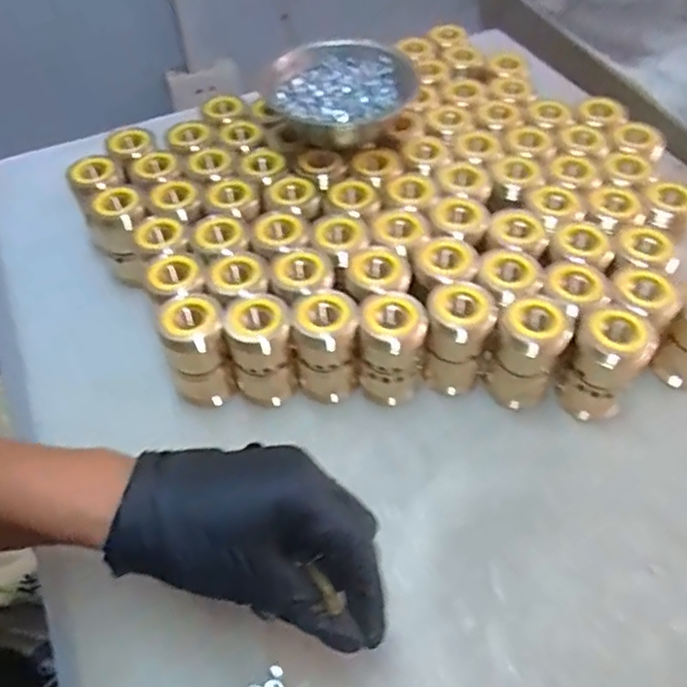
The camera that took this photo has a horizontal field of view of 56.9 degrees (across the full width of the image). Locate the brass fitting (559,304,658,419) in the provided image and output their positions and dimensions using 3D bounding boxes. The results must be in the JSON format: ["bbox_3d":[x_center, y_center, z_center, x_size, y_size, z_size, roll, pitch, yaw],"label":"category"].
[{"bbox_3d":[0.167,0.014,0.405,0.041,0.072,0.041,-1,51,2],"label":"brass fitting"}]

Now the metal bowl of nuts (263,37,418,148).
[{"bbox_3d":[0.002,-0.206,0.520,0.113,0.039,0.114,36,61,27],"label":"metal bowl of nuts"}]

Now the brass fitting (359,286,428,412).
[{"bbox_3d":[0.032,0.005,0.417,0.038,0.074,0.040,6,52,8],"label":"brass fitting"}]

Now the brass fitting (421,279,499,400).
[{"bbox_3d":[0.074,0.000,0.419,0.039,0.074,0.037,11,53,11],"label":"brass fitting"}]

